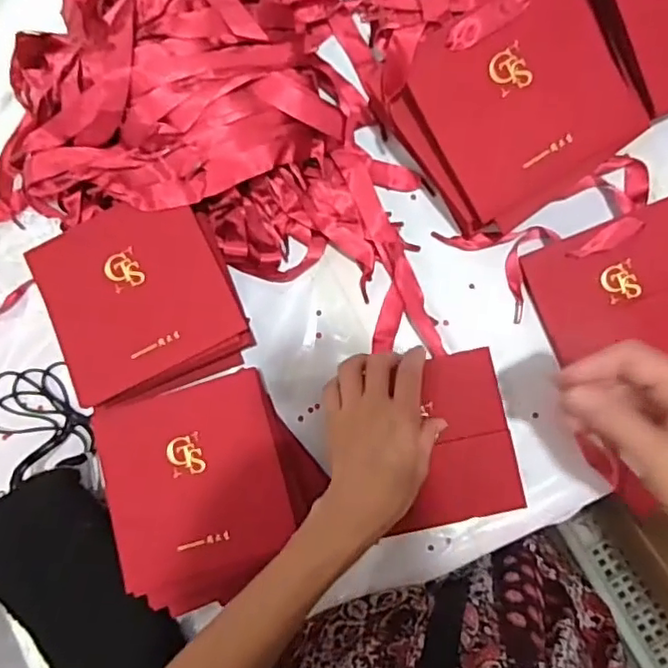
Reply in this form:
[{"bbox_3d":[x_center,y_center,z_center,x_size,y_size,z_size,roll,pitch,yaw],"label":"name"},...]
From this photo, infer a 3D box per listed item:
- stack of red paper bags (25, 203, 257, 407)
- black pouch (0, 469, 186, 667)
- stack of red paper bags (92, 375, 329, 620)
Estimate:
[{"bbox_3d":[-0.158,-0.027,0.518,0.146,0.061,0.149,-19,84,3],"label":"stack of red paper bags"},{"bbox_3d":[-0.220,0.220,0.526,0.102,0.017,0.201,-32,100,-16],"label":"black pouch"},{"bbox_3d":[-0.095,0.123,0.499,0.154,0.066,0.166,-17,84,3],"label":"stack of red paper bags"}]

